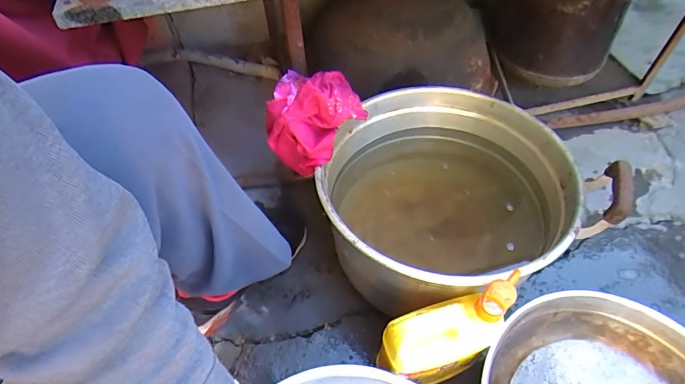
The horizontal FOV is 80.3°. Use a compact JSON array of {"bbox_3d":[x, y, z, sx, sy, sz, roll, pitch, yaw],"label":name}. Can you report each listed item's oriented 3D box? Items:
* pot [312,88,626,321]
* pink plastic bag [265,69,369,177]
[{"bbox_3d":[0.157,0.012,0.654,0.381,0.258,0.362,-23,55,-14],"label":"pot"},{"bbox_3d":[-0.044,-0.116,0.611,0.131,0.110,0.137,27,60,23],"label":"pink plastic bag"}]

